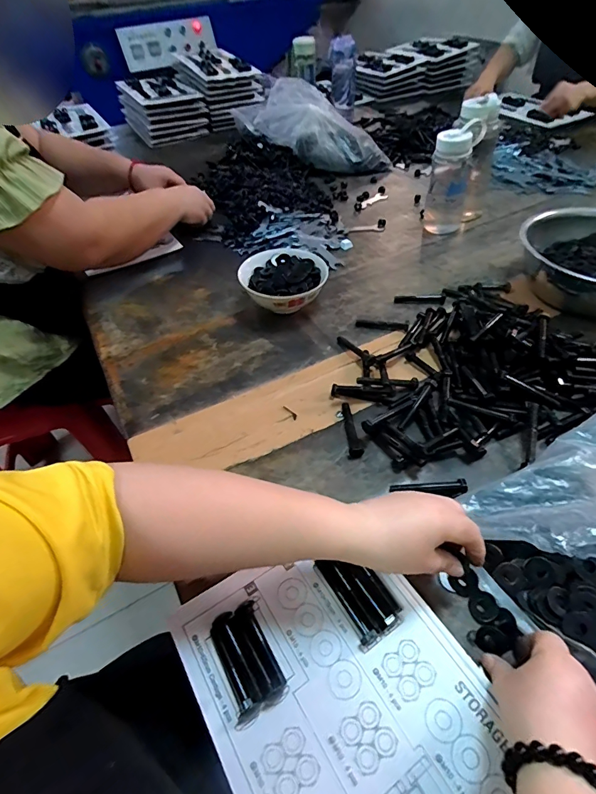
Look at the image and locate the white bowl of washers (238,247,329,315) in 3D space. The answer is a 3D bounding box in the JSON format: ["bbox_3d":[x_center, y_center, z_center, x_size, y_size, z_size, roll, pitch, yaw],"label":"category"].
[{"bbox_3d":[-0.023,-0.184,0.678,0.134,0.061,0.150,-9,49,-3],"label":"white bowl of washers"}]

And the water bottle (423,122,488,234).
[{"bbox_3d":[0.298,-0.426,0.798,0.078,0.172,0.094,13,51,14],"label":"water bottle"}]

